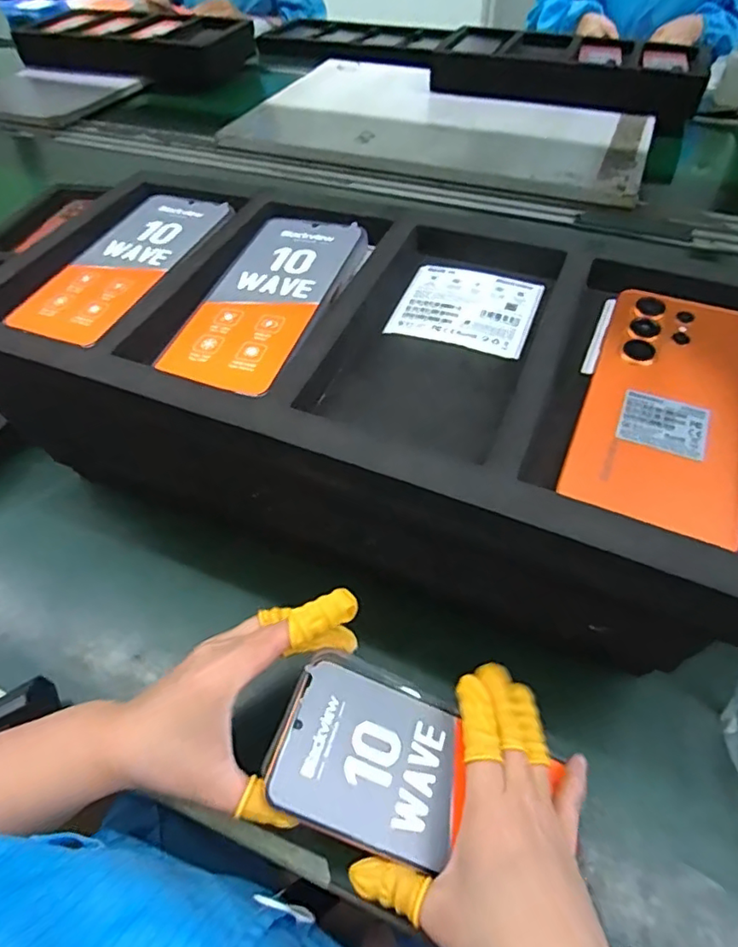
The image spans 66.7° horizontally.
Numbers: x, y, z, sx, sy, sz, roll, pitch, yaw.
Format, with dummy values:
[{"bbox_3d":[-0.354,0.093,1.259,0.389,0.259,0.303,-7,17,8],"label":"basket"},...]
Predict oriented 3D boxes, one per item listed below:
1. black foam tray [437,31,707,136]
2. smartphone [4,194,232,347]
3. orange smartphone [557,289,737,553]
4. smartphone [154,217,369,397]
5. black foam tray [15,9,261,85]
[{"bbox_3d":[0.385,-0.780,1.092,0.497,0.076,0.252,23,54,19],"label":"black foam tray"},{"bbox_3d":[-0.169,-0.149,0.393,0.081,0.013,0.171,17,53,15],"label":"smartphone"},{"bbox_3d":[0.153,-0.037,0.285,0.077,0.015,0.166,19,53,16],"label":"orange smartphone"},{"bbox_3d":[-0.061,-0.114,0.357,0.077,0.014,0.168,15,52,13],"label":"smartphone"},{"bbox_3d":[-0.541,-0.987,1.300,0.520,0.090,0.224,15,52,13],"label":"black foam tray"}]

